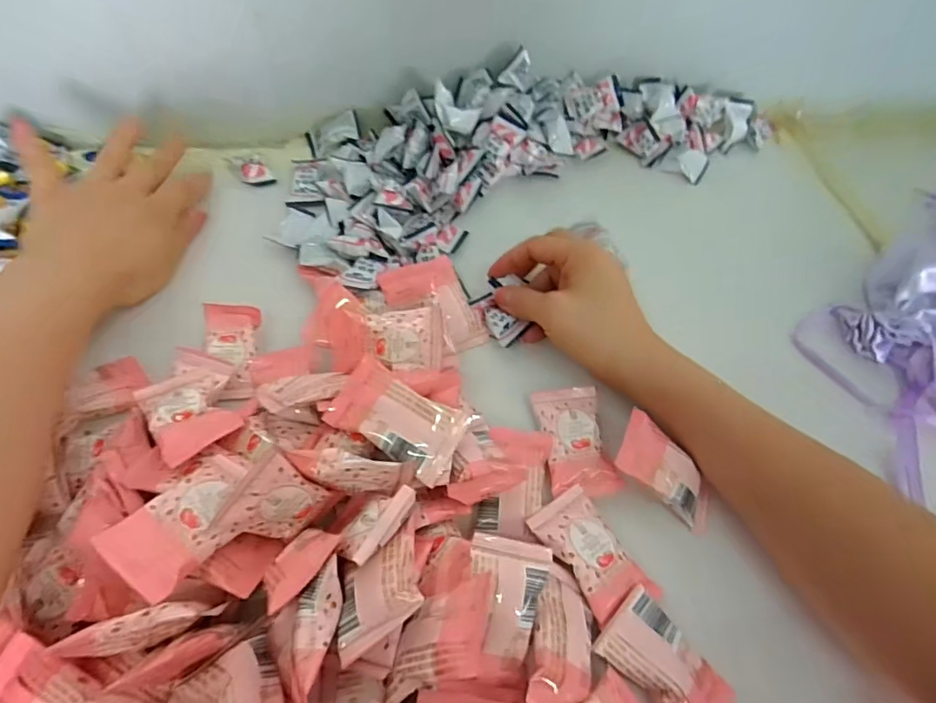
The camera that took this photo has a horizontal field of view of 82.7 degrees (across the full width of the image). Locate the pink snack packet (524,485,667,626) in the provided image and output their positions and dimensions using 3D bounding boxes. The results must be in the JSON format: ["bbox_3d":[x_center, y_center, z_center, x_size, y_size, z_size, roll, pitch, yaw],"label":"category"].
[{"bbox_3d":[0.065,0.107,0.282,0.037,0.015,0.065,-29,62,-20],"label":"pink snack packet"}]

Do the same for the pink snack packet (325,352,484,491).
[{"bbox_3d":[-0.036,0.036,0.283,0.070,0.010,0.040,27,76,7],"label":"pink snack packet"}]

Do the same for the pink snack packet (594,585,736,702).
[{"bbox_3d":[0.095,0.152,0.254,0.039,0.019,0.063,-37,65,-24],"label":"pink snack packet"}]

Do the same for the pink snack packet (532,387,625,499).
[{"bbox_3d":[0.065,0.053,0.322,0.039,0.015,0.067,-6,56,-7],"label":"pink snack packet"}]

